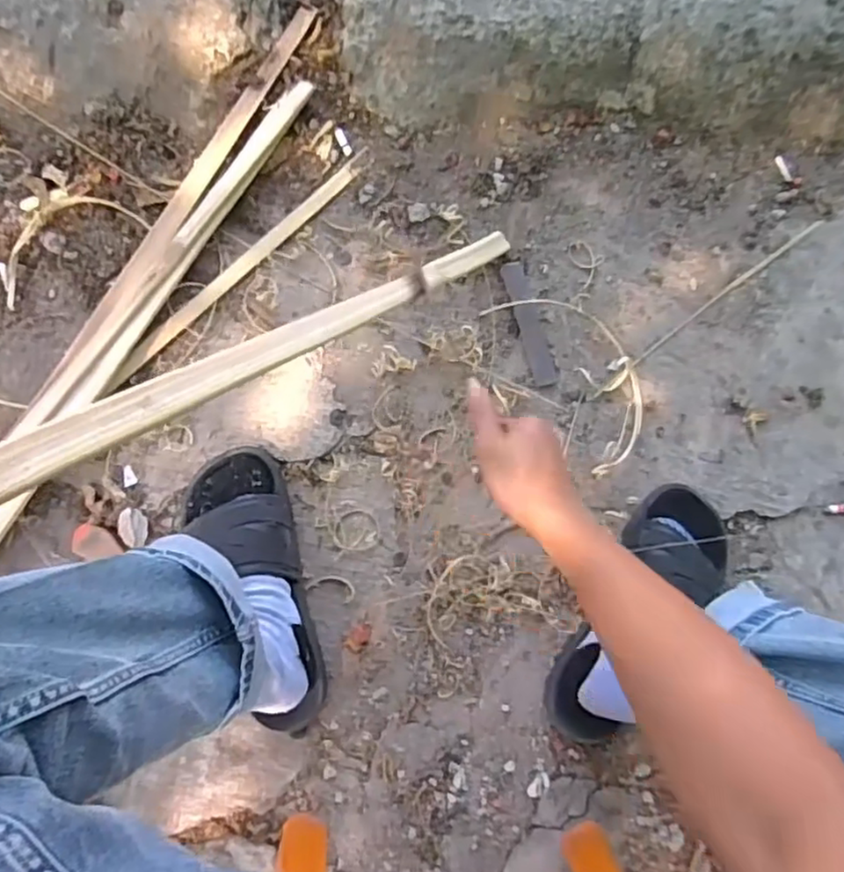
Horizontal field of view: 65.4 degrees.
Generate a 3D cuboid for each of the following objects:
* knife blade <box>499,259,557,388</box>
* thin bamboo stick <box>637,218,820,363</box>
[{"bbox_3d":[0.125,-0.130,0.762,0.027,0.006,0.148,-15,83,-5],"label":"knife blade"},{"bbox_3d":[0.362,-0.172,0.777,0.292,0.007,0.011,-36,85,-8],"label":"thin bamboo stick"}]

